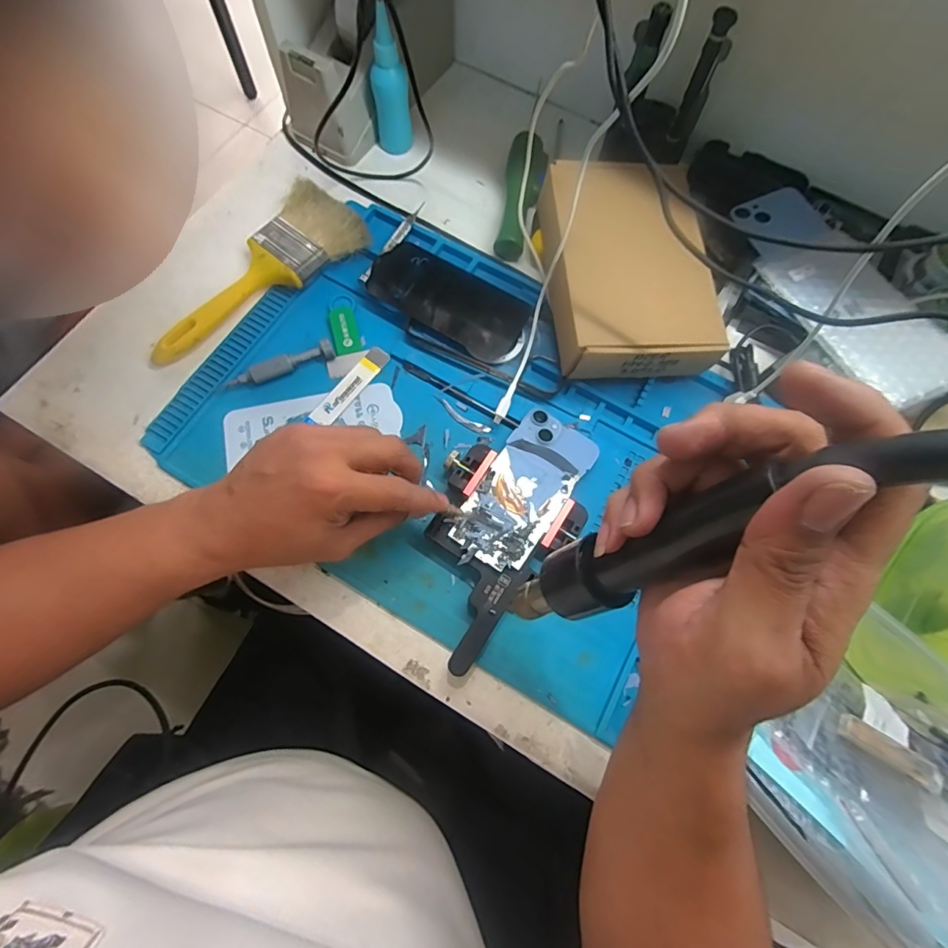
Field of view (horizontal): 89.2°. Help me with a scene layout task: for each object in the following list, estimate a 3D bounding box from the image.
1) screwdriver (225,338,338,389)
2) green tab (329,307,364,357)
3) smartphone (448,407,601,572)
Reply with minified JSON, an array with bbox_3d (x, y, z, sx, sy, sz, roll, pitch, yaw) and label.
[{"bbox_3d":[-0.167,-0.094,0.418,0.091,0.018,0.014,-21,76,-6],"label":"screwdriver"},{"bbox_3d":[-0.117,-0.130,0.435,0.024,0.006,0.044,-17,75,-5],"label":"green tab"},{"bbox_3d":[0.041,0.010,0.381,0.065,0.005,0.134,32,70,8],"label":"smartphone"}]

